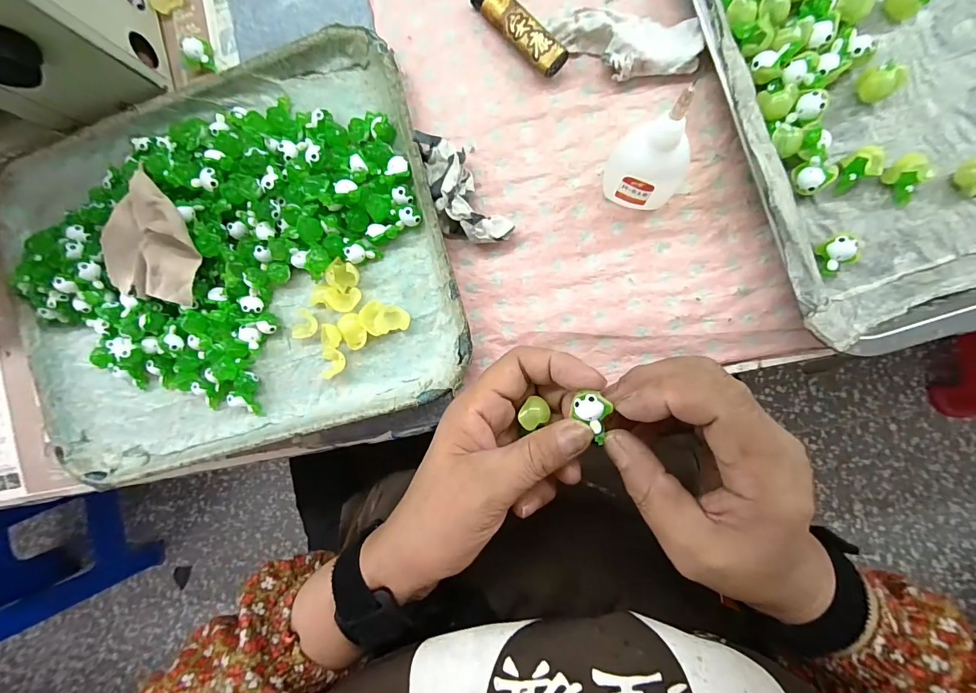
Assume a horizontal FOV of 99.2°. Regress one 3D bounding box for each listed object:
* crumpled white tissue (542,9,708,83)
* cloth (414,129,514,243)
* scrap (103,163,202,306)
[{"bbox_3d":[0.088,-0.195,0.268,0.091,0.018,0.042,-1,93,10],"label":"crumpled white tissue"},{"bbox_3d":[-0.022,-0.103,0.281,0.039,0.029,0.086,-34,87,10],"label":"cloth"},{"bbox_3d":[-0.233,-0.066,0.294,0.075,0.031,0.067,-44,85,9],"label":"scrap"}]

